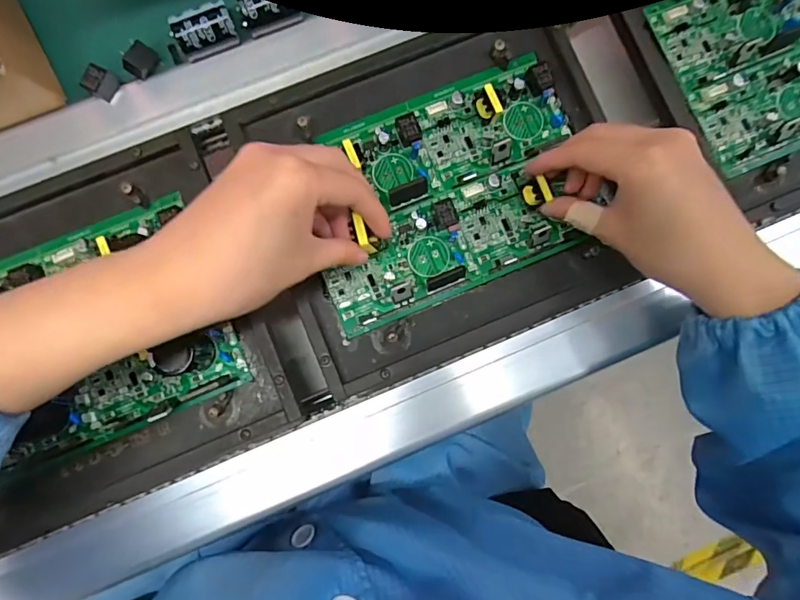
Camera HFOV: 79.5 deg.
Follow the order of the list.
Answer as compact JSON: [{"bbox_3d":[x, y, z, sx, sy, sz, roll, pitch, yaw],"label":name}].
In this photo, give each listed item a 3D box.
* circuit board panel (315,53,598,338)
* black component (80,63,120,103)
[{"bbox_3d":[0.034,-0.083,0.358,0.208,0.026,0.152,-22,85,-4],"label":"circuit board panel"},{"bbox_3d":[-0.218,-0.158,0.347,0.015,0.015,0.020,30,84,2],"label":"black component"}]

